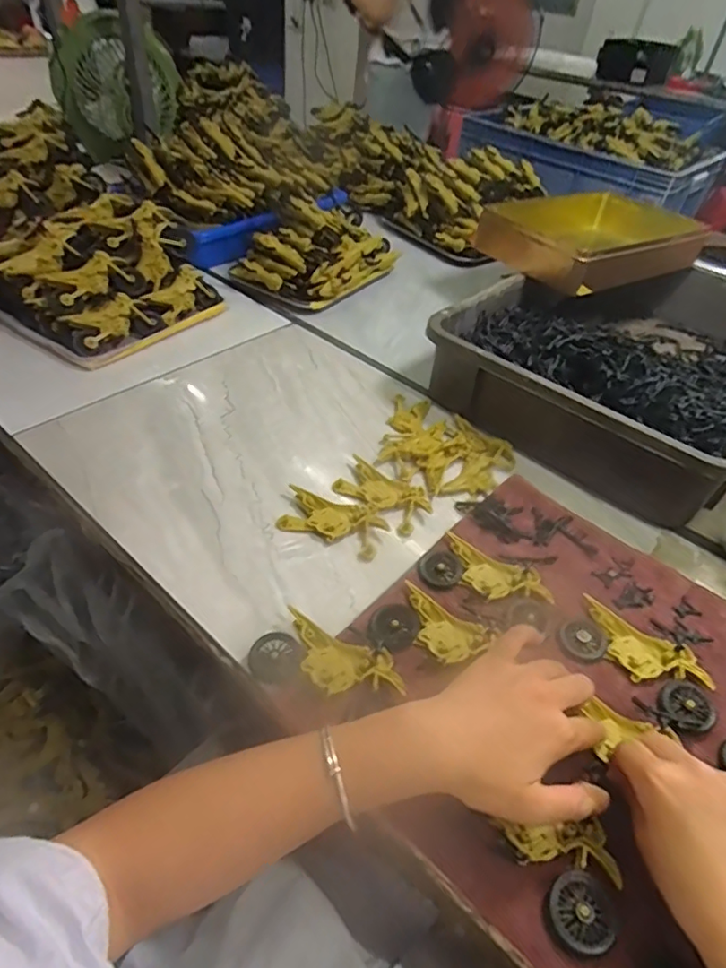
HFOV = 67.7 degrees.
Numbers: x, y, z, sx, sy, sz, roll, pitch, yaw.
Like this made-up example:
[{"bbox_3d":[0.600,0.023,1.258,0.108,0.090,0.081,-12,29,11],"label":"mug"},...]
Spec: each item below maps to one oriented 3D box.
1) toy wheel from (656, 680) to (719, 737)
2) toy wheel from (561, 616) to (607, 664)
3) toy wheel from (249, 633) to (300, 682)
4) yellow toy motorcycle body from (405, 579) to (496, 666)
[{"bbox_3d":[0.240,0.166,0.400,0.044,0.006,0.037,-23,50,-27],"label":"toy wheel"},{"bbox_3d":[0.178,0.126,0.438,0.034,0.005,0.036,-38,60,-16],"label":"toy wheel"},{"bbox_3d":[-0.065,0.127,0.402,0.037,0.008,0.035,3,43,-3],"label":"toy wheel"},{"bbox_3d":[0.060,0.114,0.433,0.078,0.006,0.044,29,48,23],"label":"yellow toy motorcycle body"}]

